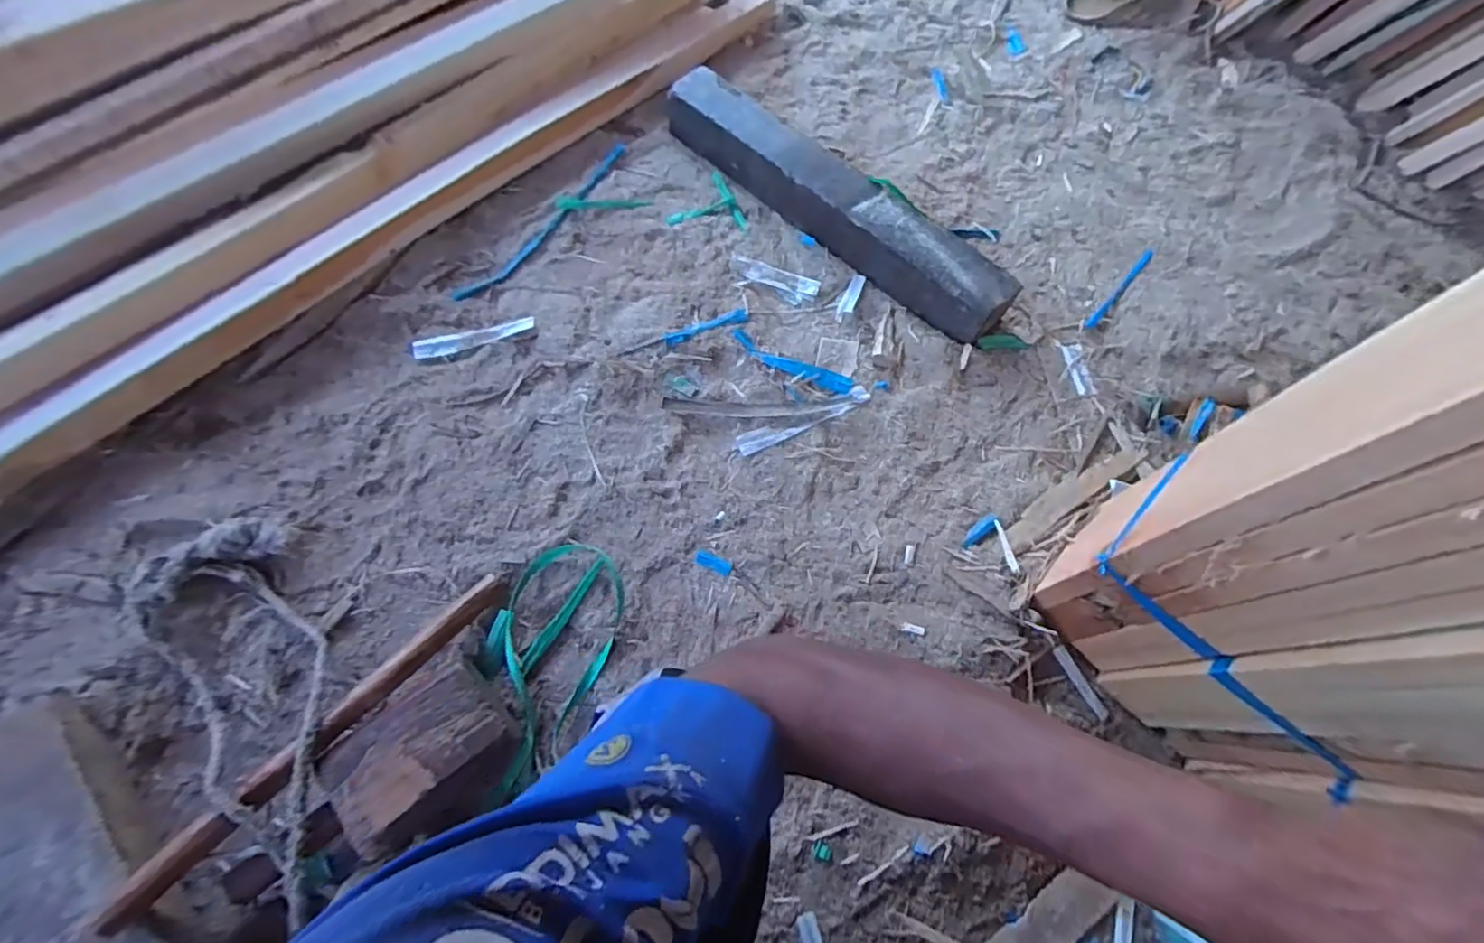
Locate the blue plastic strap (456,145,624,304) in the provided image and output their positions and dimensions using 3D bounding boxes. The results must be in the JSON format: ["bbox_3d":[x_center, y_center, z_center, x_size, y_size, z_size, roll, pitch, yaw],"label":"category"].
[{"bbox_3d":[-0.326,-0.428,1.053,0.044,0.016,0.416,31,71,15],"label":"blue plastic strap"}]

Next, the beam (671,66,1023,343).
[{"bbox_3d":[0.146,-0.459,1.030,0.682,0.094,0.116,43,73,15],"label":"beam"}]

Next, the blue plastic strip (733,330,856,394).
[{"bbox_3d":[0.074,-0.165,0.952,0.202,0.011,0.038,26,70,13],"label":"blue plastic strip"}]

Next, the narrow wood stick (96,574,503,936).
[{"bbox_3d":[-0.453,0.280,0.694,0.028,0.030,0.447,37,56,11],"label":"narrow wood stick"}]

